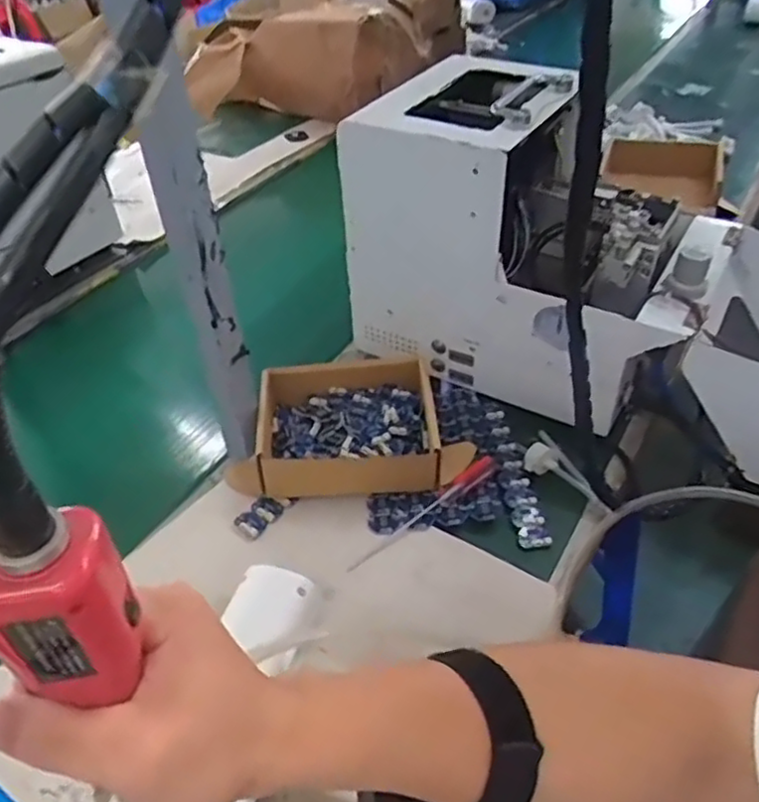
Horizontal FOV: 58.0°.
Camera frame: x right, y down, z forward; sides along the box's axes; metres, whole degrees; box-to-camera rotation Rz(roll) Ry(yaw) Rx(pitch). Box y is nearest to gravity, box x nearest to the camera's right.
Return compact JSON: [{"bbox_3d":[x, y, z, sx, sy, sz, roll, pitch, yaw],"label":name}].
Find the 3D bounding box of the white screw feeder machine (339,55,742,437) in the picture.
[{"bbox_3d":[0.151,-0.157,0.686,0.322,0.271,0.204,17,46,21],"label":"white screw feeder machine"}]

